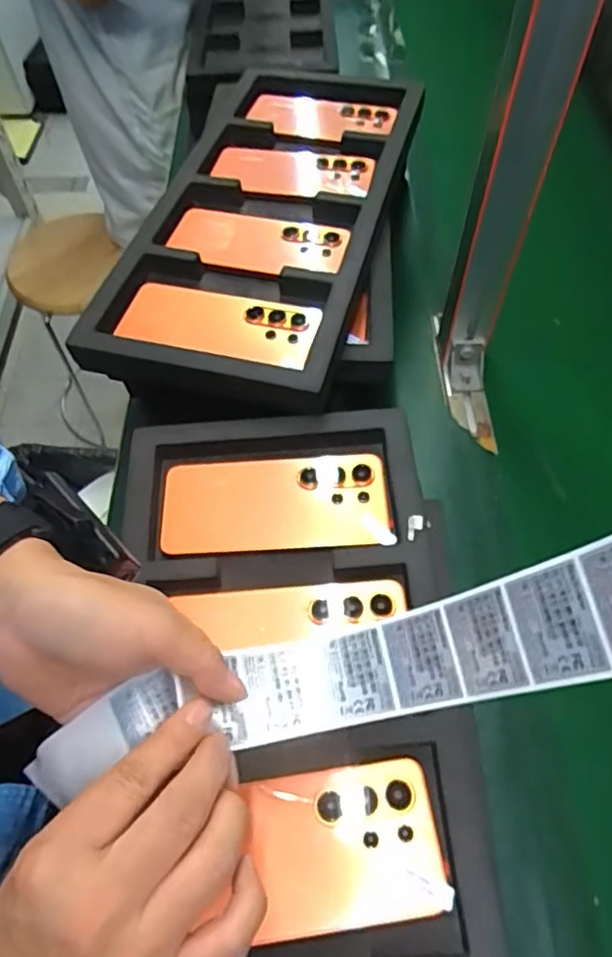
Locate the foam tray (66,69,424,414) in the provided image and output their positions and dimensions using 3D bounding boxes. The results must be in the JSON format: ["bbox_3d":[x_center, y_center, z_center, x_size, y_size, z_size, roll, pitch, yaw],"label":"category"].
[{"bbox_3d":[-0.032,-0.273,0.615,0.241,0.050,0.504,12,60,8],"label":"foam tray"}]

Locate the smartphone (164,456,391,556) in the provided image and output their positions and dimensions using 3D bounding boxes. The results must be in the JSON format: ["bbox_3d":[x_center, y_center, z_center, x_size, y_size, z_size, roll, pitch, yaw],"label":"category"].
[{"bbox_3d":[-0.024,0.019,0.466,0.172,0.013,0.078,-1,59,0],"label":"smartphone"}]

